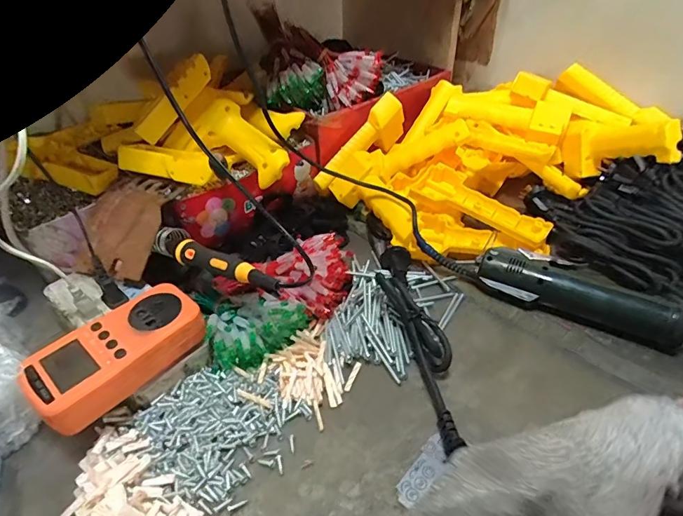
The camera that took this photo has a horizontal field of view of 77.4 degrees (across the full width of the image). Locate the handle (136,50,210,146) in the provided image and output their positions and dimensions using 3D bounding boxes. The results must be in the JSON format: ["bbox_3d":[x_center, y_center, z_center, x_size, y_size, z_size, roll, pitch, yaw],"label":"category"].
[{"bbox_3d":[-0.197,-0.187,0.500,0.115,0.033,0.009,-47,18,5],"label":"handle"}]

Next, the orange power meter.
[{"bbox_3d":[-0.176,0.072,0.339,0.064,0.032,0.125,31,49,31],"label":"orange power meter"}]

